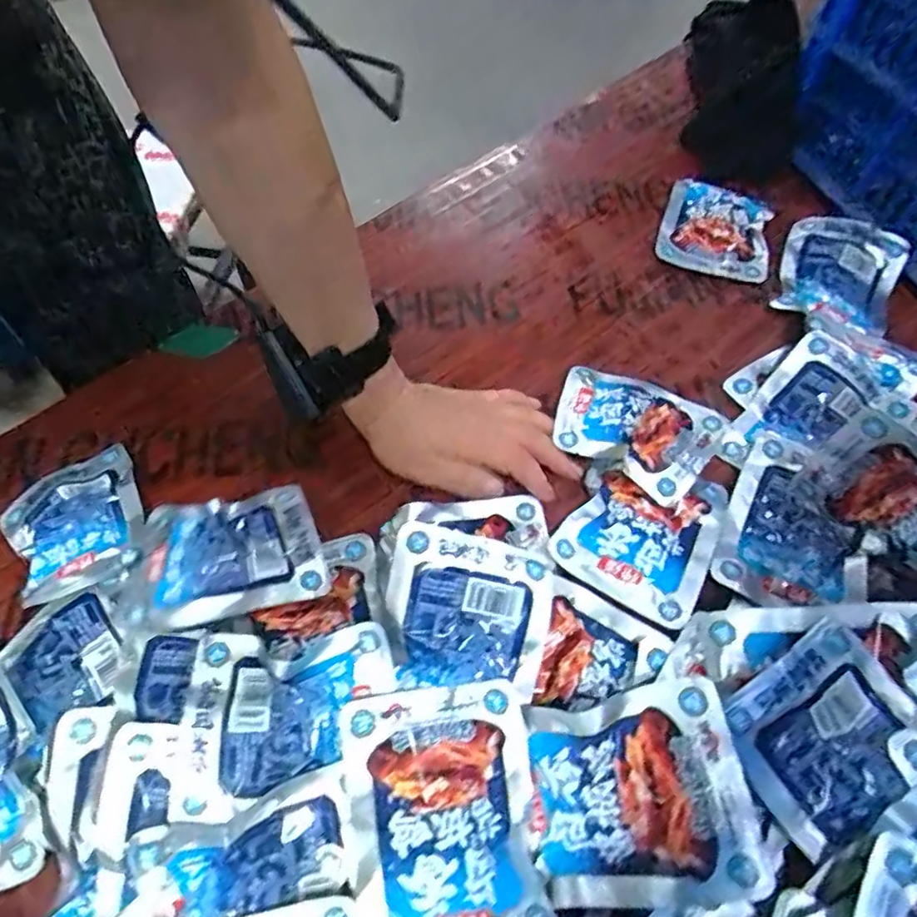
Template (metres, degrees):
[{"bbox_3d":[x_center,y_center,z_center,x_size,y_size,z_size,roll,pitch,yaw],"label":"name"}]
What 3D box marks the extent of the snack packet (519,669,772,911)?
[{"bbox_3d":[0.086,0.172,0.321,0.113,0.012,0.099,-17,69,17],"label":"snack packet"}]

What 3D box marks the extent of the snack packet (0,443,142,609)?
[{"bbox_3d":[-0.270,0.045,0.439,0.091,0.030,0.108,-24,63,-13],"label":"snack packet"}]

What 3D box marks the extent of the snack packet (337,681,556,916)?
[{"bbox_3d":[-0.007,0.185,0.326,0.097,0.030,0.121,-7,60,-5],"label":"snack packet"}]

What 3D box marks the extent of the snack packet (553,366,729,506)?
[{"bbox_3d":[0.134,-0.030,0.481,0.120,0.022,0.098,31,65,16],"label":"snack packet"}]

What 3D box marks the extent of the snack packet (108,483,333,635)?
[{"bbox_3d":[-0.159,0.065,0.423,0.130,0.028,0.093,-13,61,-8],"label":"snack packet"}]

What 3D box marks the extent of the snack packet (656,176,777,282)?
[{"bbox_3d":[0.243,-0.218,0.590,0.104,0.022,0.119,18,62,10],"label":"snack packet"}]

